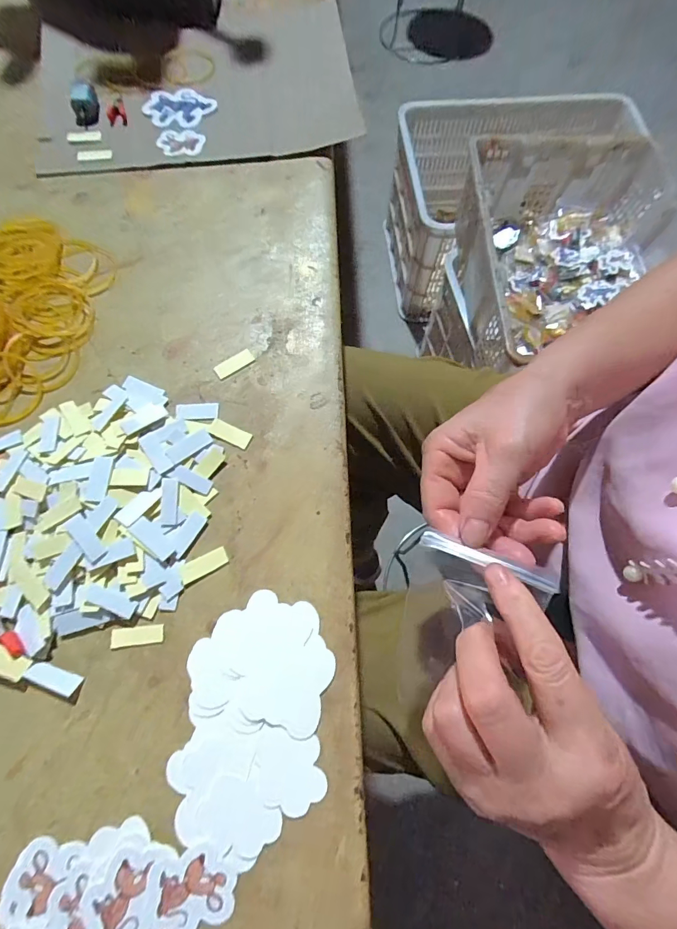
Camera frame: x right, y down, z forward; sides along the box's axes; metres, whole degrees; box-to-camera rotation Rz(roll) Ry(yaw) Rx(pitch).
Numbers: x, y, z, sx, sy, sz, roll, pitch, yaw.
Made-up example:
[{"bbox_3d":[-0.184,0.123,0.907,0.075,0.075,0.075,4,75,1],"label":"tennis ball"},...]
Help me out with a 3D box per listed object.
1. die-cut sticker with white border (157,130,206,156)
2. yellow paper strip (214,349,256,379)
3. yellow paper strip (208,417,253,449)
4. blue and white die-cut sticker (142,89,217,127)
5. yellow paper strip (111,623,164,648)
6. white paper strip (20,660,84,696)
[{"bbox_3d":[-0.135,-0.277,0.353,0.038,0.004,0.031,-4,68,-4],"label":"die-cut sticker with white border"},{"bbox_3d":[-0.072,-0.071,0.284,0.029,0.004,0.011,-35,75,-11],"label":"yellow paper strip"},{"bbox_3d":[-0.071,-0.021,0.267,0.028,0.004,0.011,23,72,7],"label":"yellow paper strip"},{"bbox_3d":[-0.146,-0.321,0.368,0.056,0.004,0.046,27,73,9],"label":"blue and white die-cut sticker"},{"bbox_3d":[-0.111,0.094,0.226,0.028,0.004,0.010,-6,71,-2],"label":"yellow paper strip"},{"bbox_3d":[-0.151,0.113,0.218,0.028,0.004,0.010,19,46,2],"label":"white paper strip"}]

